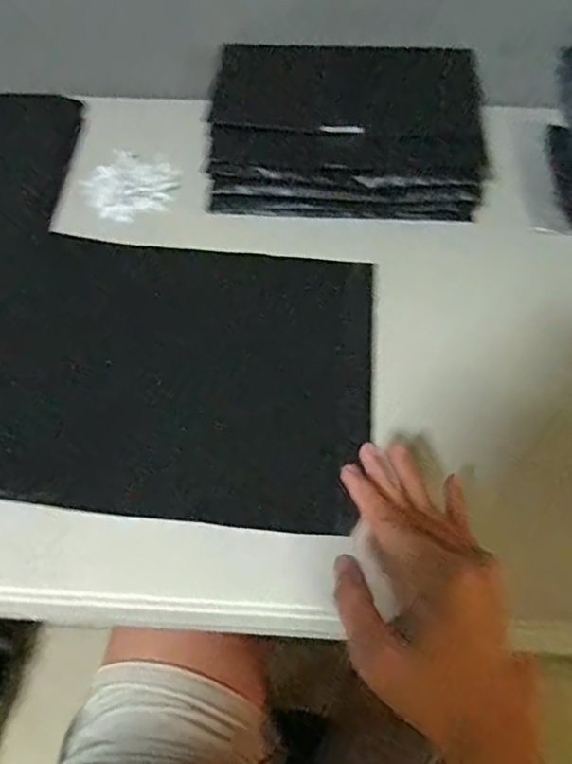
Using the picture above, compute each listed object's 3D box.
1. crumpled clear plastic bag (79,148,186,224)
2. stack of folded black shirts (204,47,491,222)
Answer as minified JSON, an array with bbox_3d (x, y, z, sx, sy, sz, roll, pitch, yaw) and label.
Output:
[{"bbox_3d":[-0.169,-0.213,0.617,0.091,0.014,0.099,9,57,6],"label":"crumpled clear plastic bag"},{"bbox_3d":[0.063,-0.274,0.607,0.282,0.099,0.180,1,57,1],"label":"stack of folded black shirts"}]

